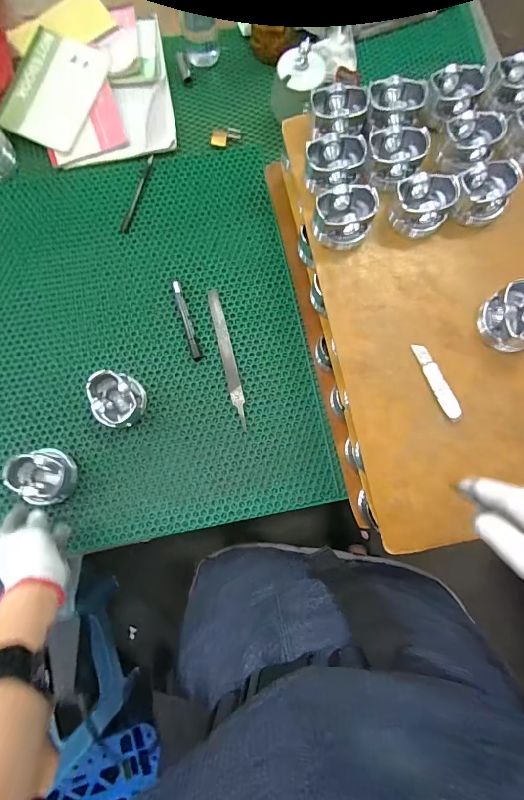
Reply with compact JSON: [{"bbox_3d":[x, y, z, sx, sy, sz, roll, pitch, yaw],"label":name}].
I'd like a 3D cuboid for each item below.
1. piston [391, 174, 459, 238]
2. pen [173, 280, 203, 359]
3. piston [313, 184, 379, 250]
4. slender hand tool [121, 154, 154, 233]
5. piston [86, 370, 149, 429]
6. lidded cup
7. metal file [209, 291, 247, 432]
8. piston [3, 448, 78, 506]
[{"bbox_3d":[0.220,-0.271,0.527,0.079,0.052,0.069,19,80,4],"label":"piston"},{"bbox_3d":[-0.122,-0.131,0.624,0.015,0.012,0.138,-17,81,-2],"label":"pen"},{"bbox_3d":[0.112,-0.251,0.522,0.080,0.047,0.067,-8,80,-1],"label":"piston"},{"bbox_3d":[-0.218,-0.361,0.668,0.012,0.007,0.150,17,81,3],"label":"slender hand tool"},{"bbox_3d":[-0.224,-0.005,0.593,0.074,0.051,0.085,-31,82,-4],"label":"piston"},{"bbox_3d":[0.063,-0.536,0.650,0.082,0.107,0.093,35,82,6],"label":"lidded cup"},{"bbox_3d":[-0.054,-0.069,0.617,0.020,0.006,0.232,-14,81,-2],"label":"metal file"},{"bbox_3d":[-0.325,0.111,0.570,0.087,0.053,0.071,33,83,5],"label":"piston"}]

